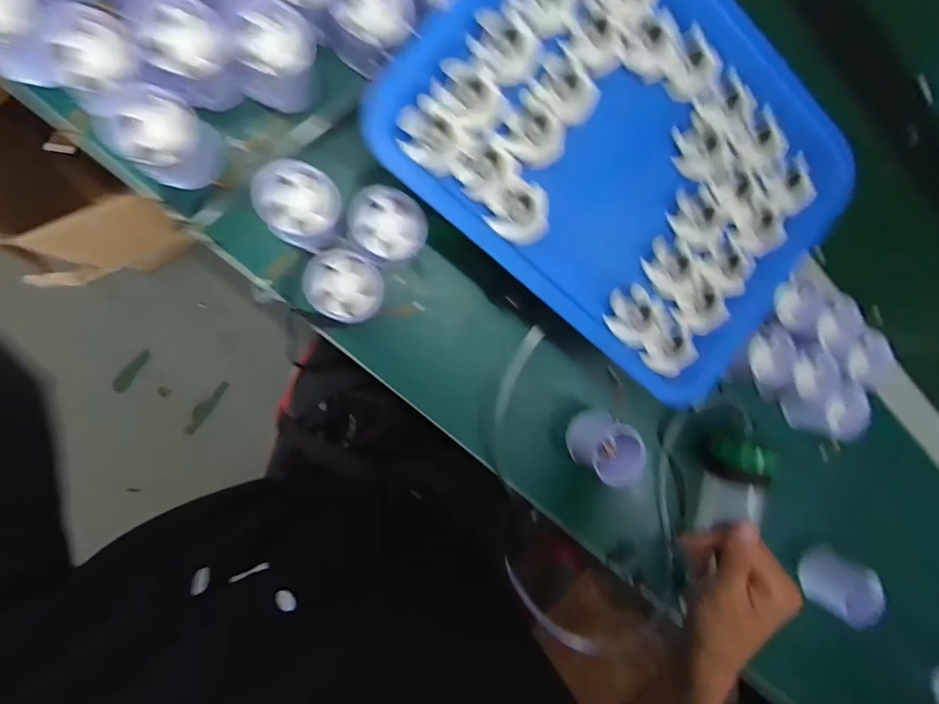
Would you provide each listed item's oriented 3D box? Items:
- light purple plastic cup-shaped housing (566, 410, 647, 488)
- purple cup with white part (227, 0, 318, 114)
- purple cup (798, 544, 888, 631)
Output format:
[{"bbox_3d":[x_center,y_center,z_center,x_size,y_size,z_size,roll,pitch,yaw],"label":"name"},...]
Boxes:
[{"bbox_3d":[0.129,0.089,0.429,0.060,0.049,0.054,34,87,-8],"label":"light purple plastic cup-shaped housing"},{"bbox_3d":[-0.141,-0.219,0.338,0.055,0.052,0.058,0,92,-8],"label":"purple cup with white part"},{"bbox_3d":[0.408,0.258,0.506,0.061,0.064,0.062,0,92,-8],"label":"purple cup"}]

